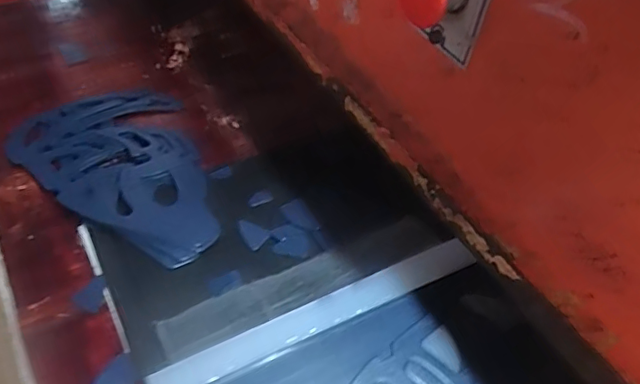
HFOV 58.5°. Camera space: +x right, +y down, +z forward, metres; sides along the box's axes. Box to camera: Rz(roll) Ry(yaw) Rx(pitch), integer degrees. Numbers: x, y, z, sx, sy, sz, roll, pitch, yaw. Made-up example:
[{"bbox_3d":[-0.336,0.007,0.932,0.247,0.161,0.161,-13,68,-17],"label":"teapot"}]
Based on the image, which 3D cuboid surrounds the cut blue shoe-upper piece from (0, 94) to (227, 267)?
[{"bbox_3d":[-0.186,-0.018,0.507,0.155,0.012,0.216,-13,51,-16],"label":"cut blue shoe-upper piece"}]

